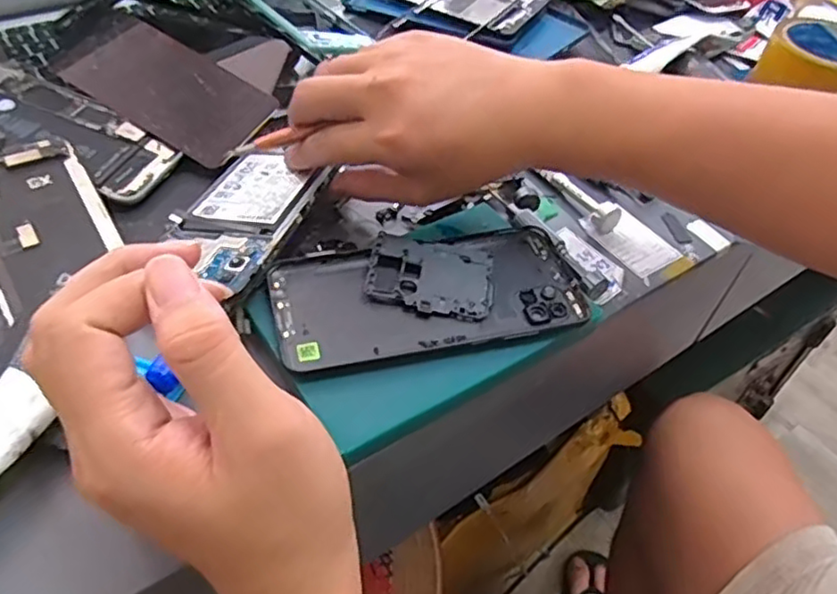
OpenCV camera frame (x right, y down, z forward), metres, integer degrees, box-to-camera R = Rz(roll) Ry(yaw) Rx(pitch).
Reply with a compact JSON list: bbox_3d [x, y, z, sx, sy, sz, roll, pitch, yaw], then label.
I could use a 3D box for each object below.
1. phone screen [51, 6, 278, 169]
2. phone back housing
[{"bbox_3d":[-0.178,-0.148,0.446,0.152,0.009,0.070,33,71,8],"label":"phone screen"},{"bbox_3d":[0.006,-0.002,0.347,0.162,0.015,0.074,-8,48,-13],"label":"phone back housing"}]

